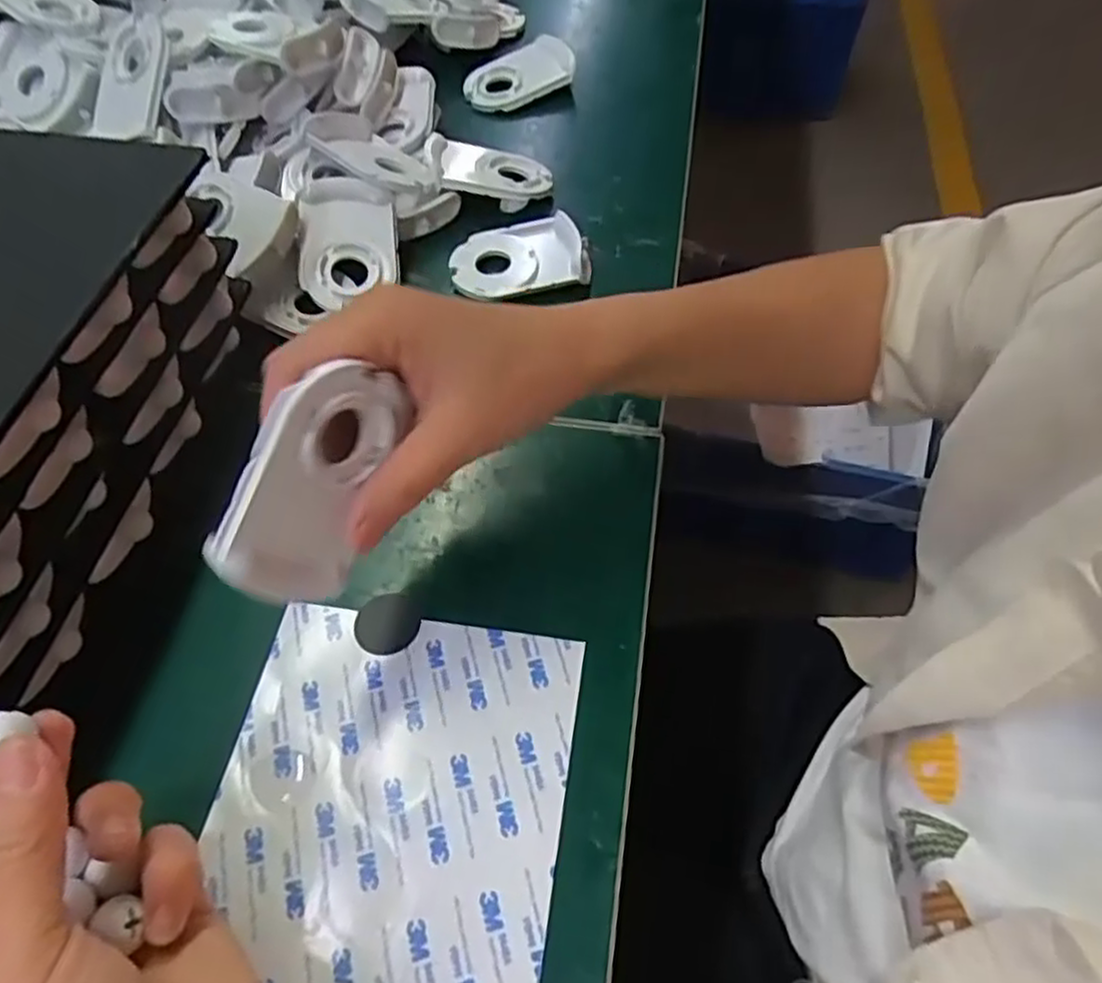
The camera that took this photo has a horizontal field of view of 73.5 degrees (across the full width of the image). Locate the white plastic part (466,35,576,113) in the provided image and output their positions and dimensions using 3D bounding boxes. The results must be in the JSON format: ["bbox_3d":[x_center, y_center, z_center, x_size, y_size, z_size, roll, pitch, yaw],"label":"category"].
[{"bbox_3d":[-0.023,-0.329,0.577,0.092,0.018,0.055,-27,65,-18],"label":"white plastic part"}]

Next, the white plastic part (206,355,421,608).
[{"bbox_3d":[-0.080,-0.004,0.250,0.011,0.048,0.082,22,89,40],"label":"white plastic part"}]

